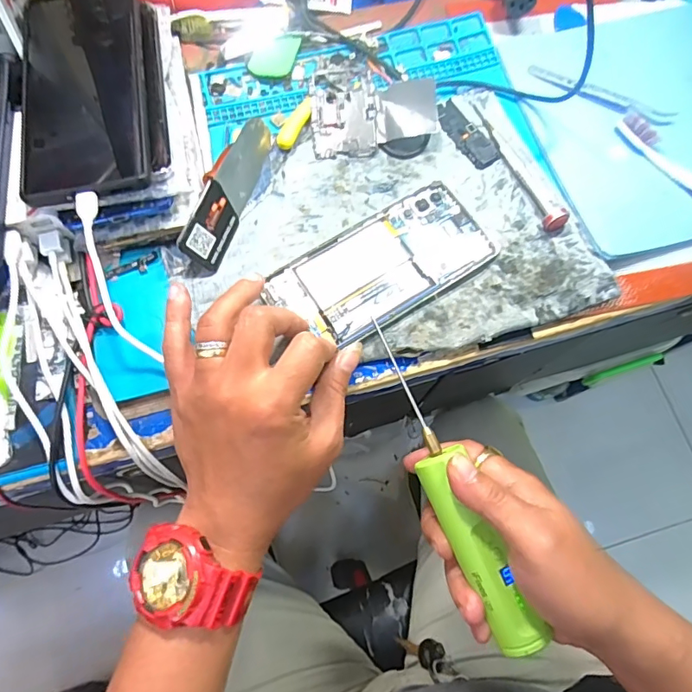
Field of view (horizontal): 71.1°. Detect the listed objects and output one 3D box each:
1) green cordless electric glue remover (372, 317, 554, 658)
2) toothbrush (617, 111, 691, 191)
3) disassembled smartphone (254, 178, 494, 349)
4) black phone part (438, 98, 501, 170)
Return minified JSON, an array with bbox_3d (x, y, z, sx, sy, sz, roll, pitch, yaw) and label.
[{"bbox_3d":[0.062,0.082,0.293,0.024,0.029,0.204,-23,77,-10],"label":"green cordless electric glue remover"},{"bbox_3d":[0.241,-0.132,0.357,0.013,0.021,0.102,-36,77,-13],"label":"toothbrush"},{"bbox_3d":[0.027,-0.055,0.336,0.148,0.010,0.072,-31,76,-12],"label":"disassembled smartphone"},{"bbox_3d":[0.092,-0.164,0.373,0.021,0.006,0.065,-30,75,-12],"label":"black phone part"}]

